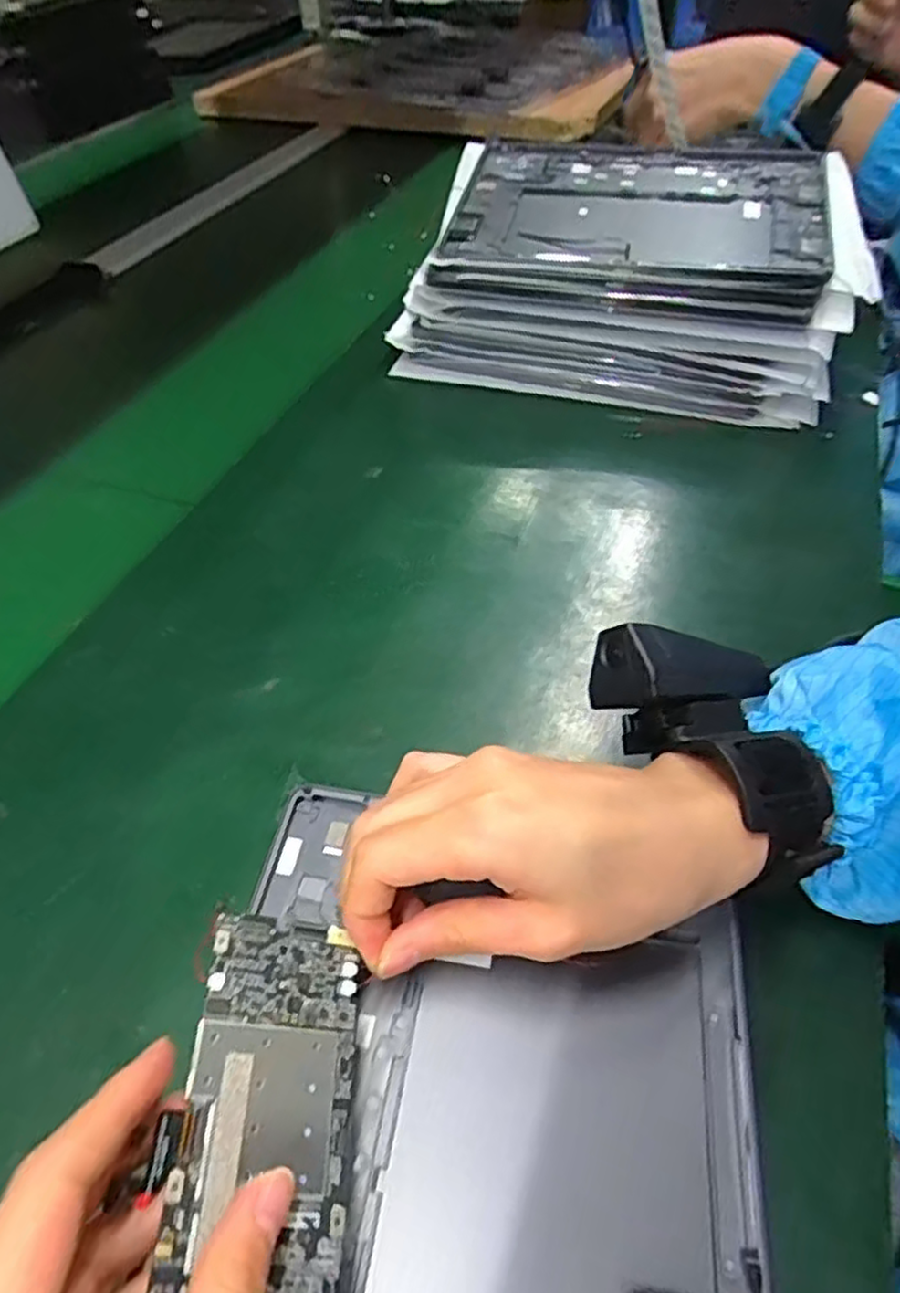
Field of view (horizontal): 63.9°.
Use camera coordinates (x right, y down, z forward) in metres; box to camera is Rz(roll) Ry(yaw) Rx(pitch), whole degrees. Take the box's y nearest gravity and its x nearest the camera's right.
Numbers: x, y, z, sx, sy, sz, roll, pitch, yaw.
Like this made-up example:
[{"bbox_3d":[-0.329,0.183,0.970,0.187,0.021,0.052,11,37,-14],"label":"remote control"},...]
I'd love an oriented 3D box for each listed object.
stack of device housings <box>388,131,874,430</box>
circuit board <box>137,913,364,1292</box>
[{"bbox_3d":[0.132,-0.287,0.540,0.289,0.093,0.201,13,51,10],"label":"stack of device housings"},{"bbox_3d":[-0.049,0.131,0.183,0.047,0.004,0.119,17,47,-19],"label":"circuit board"}]

